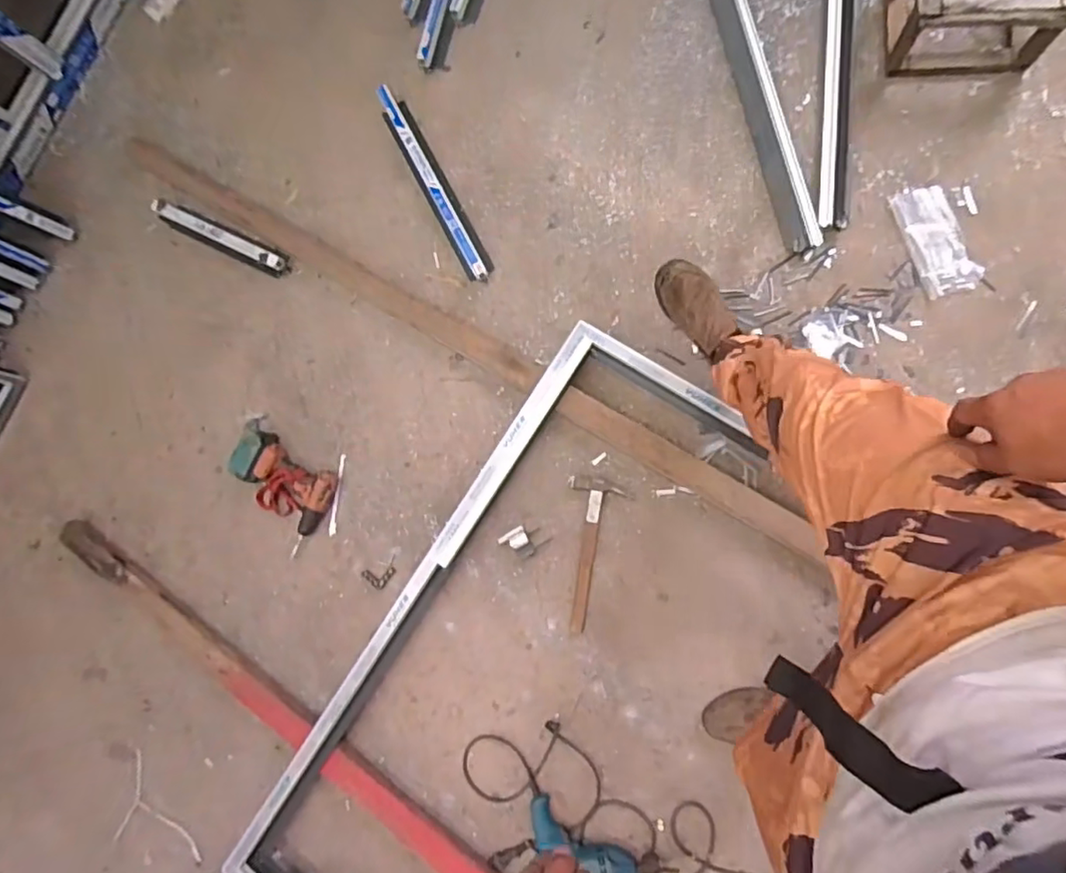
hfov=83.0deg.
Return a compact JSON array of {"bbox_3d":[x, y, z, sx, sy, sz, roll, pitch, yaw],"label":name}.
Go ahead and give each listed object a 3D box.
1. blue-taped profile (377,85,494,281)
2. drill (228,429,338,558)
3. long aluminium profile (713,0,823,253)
[{"bbox_3d":[-0.226,-0.571,1.371,0.064,0.055,0.483,-29,81,7],"label":"blue-taped profile"},{"bbox_3d":[-0.624,0.132,1.476,0.274,0.092,0.221,32,92,11],"label":"drill"},{"bbox_3d":[0.458,-0.788,1.272,0.066,0.029,0.825,-16,83,9],"label":"long aluminium profile"}]

